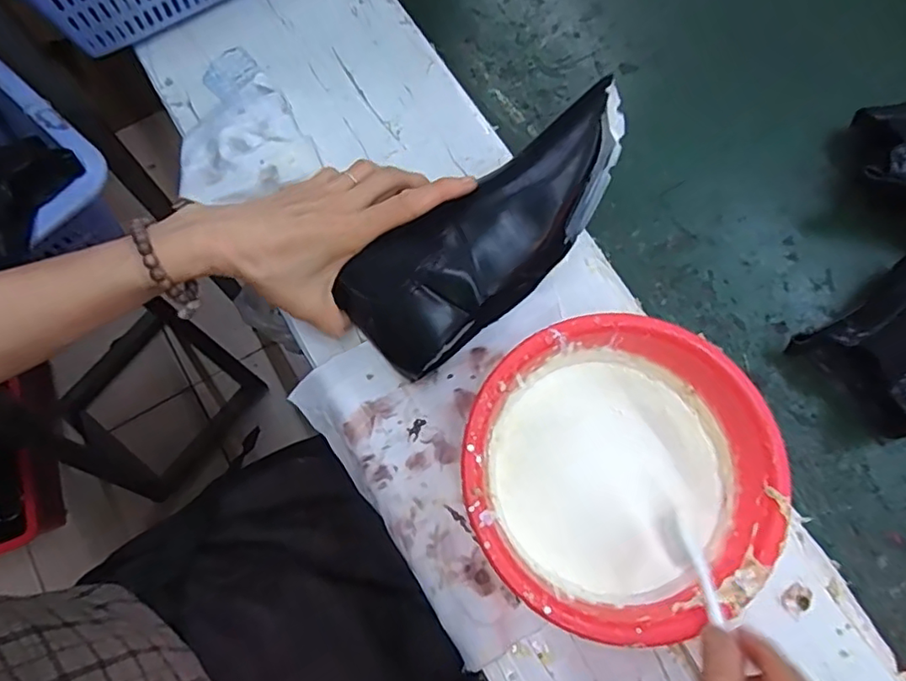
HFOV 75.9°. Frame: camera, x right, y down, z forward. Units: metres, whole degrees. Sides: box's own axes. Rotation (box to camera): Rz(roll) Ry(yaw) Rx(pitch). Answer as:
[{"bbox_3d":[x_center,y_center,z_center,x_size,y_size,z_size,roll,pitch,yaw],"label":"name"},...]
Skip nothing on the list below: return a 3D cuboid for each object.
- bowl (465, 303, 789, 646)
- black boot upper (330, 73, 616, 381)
[{"bbox_3d":[0.103,0.087,0.385,0.184,0.076,0.184,0,73,0],"label":"bowl"},{"bbox_3d":[0.033,-0.078,0.426,0.239,0.086,0.079,-40,77,-1],"label":"black boot upper"}]

